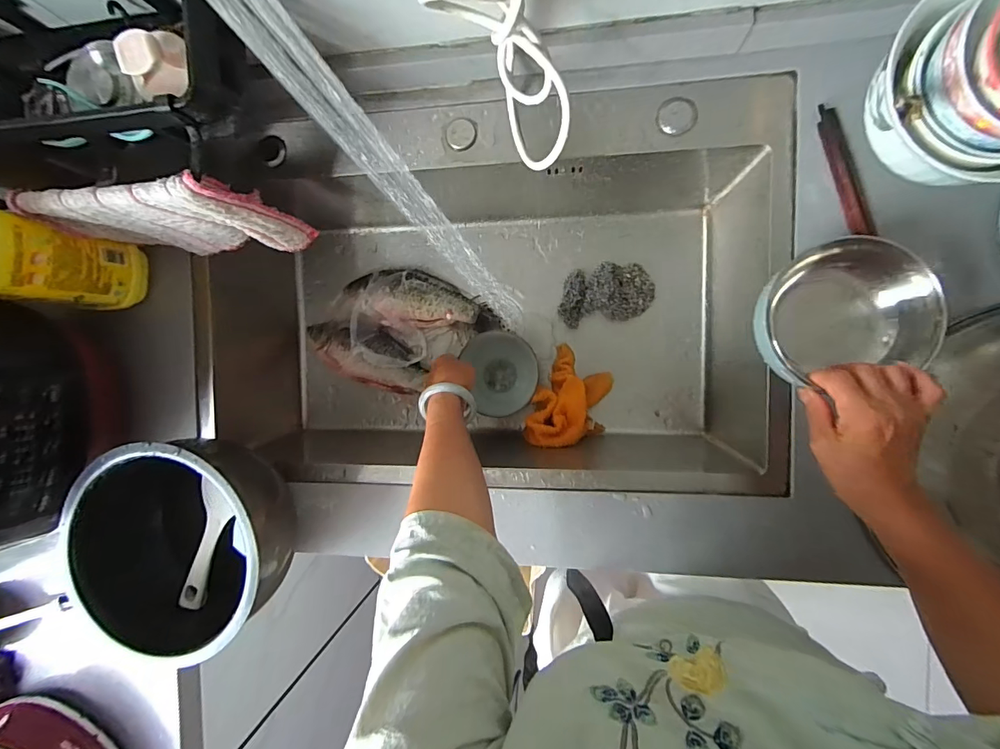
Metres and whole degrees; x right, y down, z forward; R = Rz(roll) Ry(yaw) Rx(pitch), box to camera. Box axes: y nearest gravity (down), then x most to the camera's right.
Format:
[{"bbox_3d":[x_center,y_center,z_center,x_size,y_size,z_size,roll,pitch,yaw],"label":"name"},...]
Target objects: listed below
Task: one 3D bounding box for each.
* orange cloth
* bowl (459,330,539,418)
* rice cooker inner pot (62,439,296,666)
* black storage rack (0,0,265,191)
[{"bbox_3d":[0.107,0.039,0.667,0.105,0.072,0.142,18,95,7],"label":"orange cloth"},{"bbox_3d":[0.005,-0.005,0.686,0.105,0.044,0.126,-18,90,9],"label":"bowl"},{"bbox_3d":[-0.343,0.173,0.504,0.211,0.103,0.203,0,93,9],"label":"rice cooker inner pot"},{"bbox_3d":[-0.409,-0.273,0.479,0.347,0.185,0.144,7,94,8],"label":"black storage rack"}]

